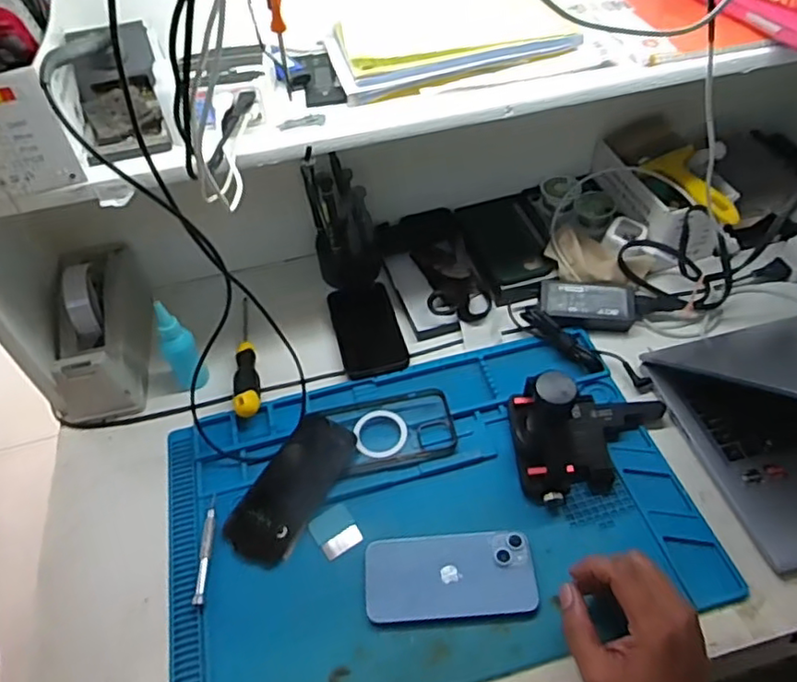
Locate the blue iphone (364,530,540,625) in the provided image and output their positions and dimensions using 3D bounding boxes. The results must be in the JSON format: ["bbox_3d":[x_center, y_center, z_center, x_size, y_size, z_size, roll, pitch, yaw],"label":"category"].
[{"bbox_3d":[0.045,0.207,0.539,0.146,0.007,0.072,-6,52,2],"label":"blue iphone"}]

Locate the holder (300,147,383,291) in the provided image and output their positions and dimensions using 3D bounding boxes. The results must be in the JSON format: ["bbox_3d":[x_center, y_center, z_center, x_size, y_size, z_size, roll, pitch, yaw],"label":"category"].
[{"bbox_3d":[-0.067,-0.146,0.750,0.078,0.161,0.063,-11,49,-5],"label":"holder"}]

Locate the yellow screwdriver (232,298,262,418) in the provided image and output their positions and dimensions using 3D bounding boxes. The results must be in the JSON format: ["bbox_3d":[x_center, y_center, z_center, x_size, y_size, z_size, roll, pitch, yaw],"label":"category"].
[{"bbox_3d":[-0.180,0.009,0.709,0.027,0.032,0.192,-12,49,-6],"label":"yellow screwdriver"}]

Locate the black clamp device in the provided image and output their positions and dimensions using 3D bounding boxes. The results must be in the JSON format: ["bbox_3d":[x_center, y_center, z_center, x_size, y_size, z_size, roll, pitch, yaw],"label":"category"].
[{"bbox_3d":[0.193,0.074,0.573,0.157,0.105,0.112,-3,49,1],"label":"black clamp device"}]

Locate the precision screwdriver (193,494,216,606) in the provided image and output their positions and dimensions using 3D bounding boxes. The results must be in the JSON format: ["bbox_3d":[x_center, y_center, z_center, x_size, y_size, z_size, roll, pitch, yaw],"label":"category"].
[{"bbox_3d":[-0.180,0.193,0.570,0.011,0.005,0.104,-5,49,0],"label":"precision screwdriver"}]

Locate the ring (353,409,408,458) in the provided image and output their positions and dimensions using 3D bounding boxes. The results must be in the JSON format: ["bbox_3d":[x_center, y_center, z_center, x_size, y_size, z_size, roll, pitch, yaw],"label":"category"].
[{"bbox_3d":[-0.018,0.094,0.632,0.053,0.006,0.057,-2,49,2],"label":"ring"}]

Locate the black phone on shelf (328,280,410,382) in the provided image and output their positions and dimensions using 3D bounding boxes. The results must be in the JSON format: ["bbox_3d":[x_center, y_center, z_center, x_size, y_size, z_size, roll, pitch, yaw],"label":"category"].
[{"bbox_3d":[-0.038,-0.017,0.725,0.074,0.005,0.143,-12,49,-7],"label":"black phone on shelf"}]

